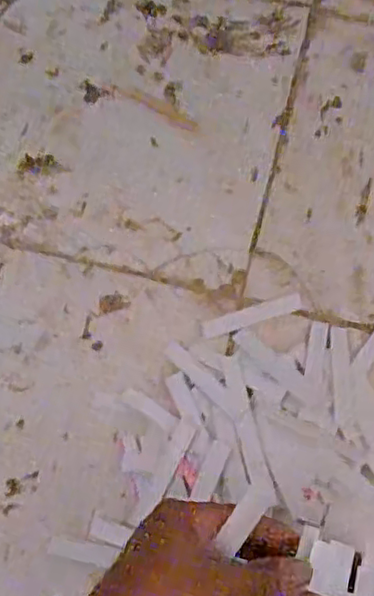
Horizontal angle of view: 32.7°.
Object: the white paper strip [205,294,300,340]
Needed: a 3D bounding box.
[{"bbox_3d":[0.052,0.014,0.505,0.081,0.004,0.015,-18,73,-6],"label":"white paper strip"}]

